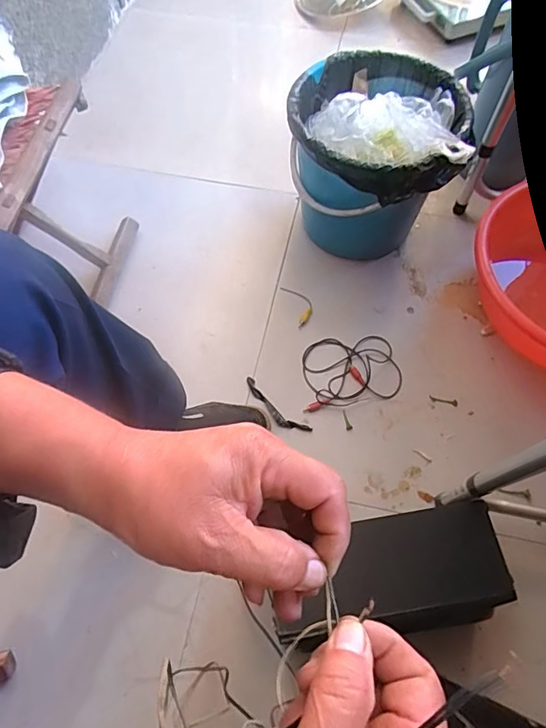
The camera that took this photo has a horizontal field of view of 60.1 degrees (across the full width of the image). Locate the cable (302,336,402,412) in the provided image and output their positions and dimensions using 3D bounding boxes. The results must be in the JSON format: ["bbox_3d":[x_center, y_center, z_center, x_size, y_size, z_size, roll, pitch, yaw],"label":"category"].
[{"bbox_3d":[0.128,0.008,0.794,0.168,0.011,0.123,-9,67,-3],"label":"cable"}]

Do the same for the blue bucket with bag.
[{"bbox_3d":[0.163,-0.331,0.809,0.256,0.261,0.250,0,67,1],"label":"blue bucket with bag"}]

